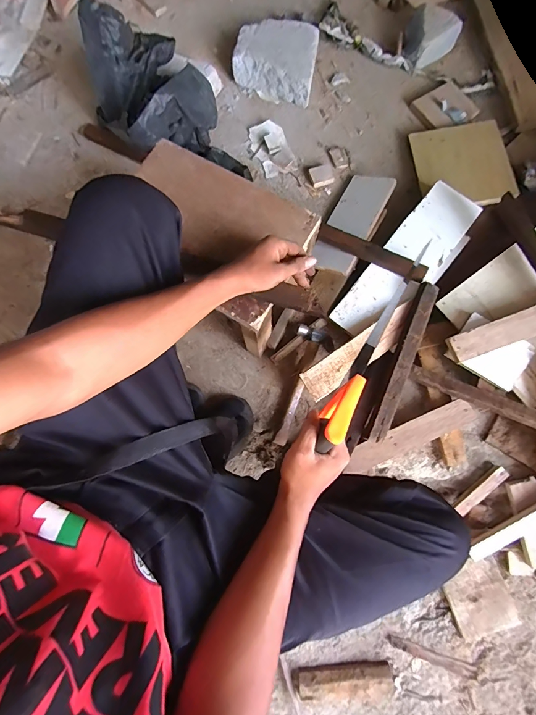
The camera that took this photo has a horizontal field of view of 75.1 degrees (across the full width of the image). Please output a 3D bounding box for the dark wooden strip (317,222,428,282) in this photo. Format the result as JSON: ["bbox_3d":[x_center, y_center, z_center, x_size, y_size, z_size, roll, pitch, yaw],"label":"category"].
[{"bbox_3d":[0.217,-0.224,0.737,0.237,0.014,0.044,32,82,16],"label":"dark wooden strip"}]

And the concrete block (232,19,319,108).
[{"bbox_3d":[0.021,-0.753,0.872,0.202,0.073,0.189,11,78,3],"label":"concrete block"}]

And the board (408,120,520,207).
[{"bbox_3d":[0.451,-0.450,0.810,0.197,0.015,0.232,-6,72,8],"label":"board"}]

